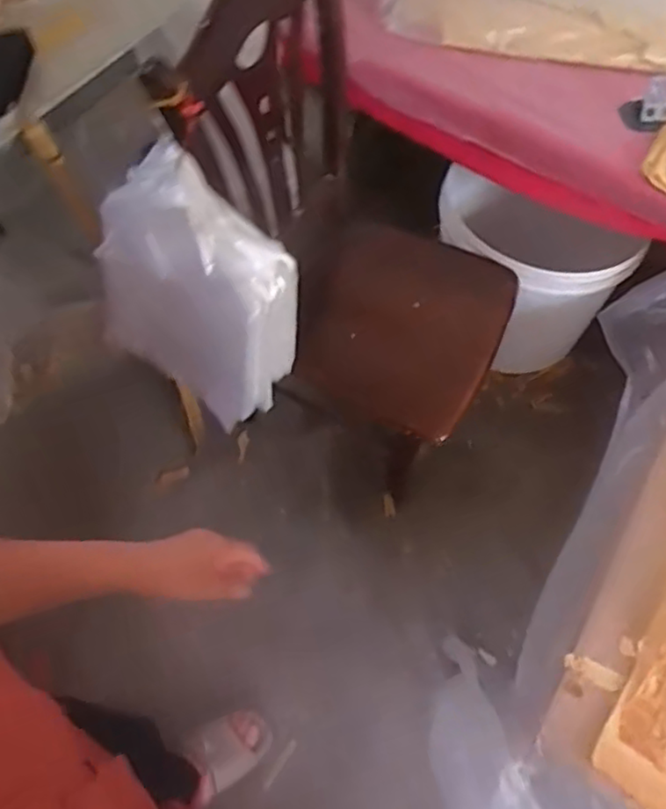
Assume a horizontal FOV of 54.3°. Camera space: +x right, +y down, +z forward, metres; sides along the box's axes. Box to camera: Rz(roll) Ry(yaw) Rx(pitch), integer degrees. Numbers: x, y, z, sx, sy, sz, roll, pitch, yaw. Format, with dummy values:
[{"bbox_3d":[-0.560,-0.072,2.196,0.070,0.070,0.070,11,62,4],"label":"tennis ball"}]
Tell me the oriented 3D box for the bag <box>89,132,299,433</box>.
[{"bbox_3d":[-0.225,-0.178,1.001,0.293,0.411,0.169,24,64,10],"label":"bag"}]

